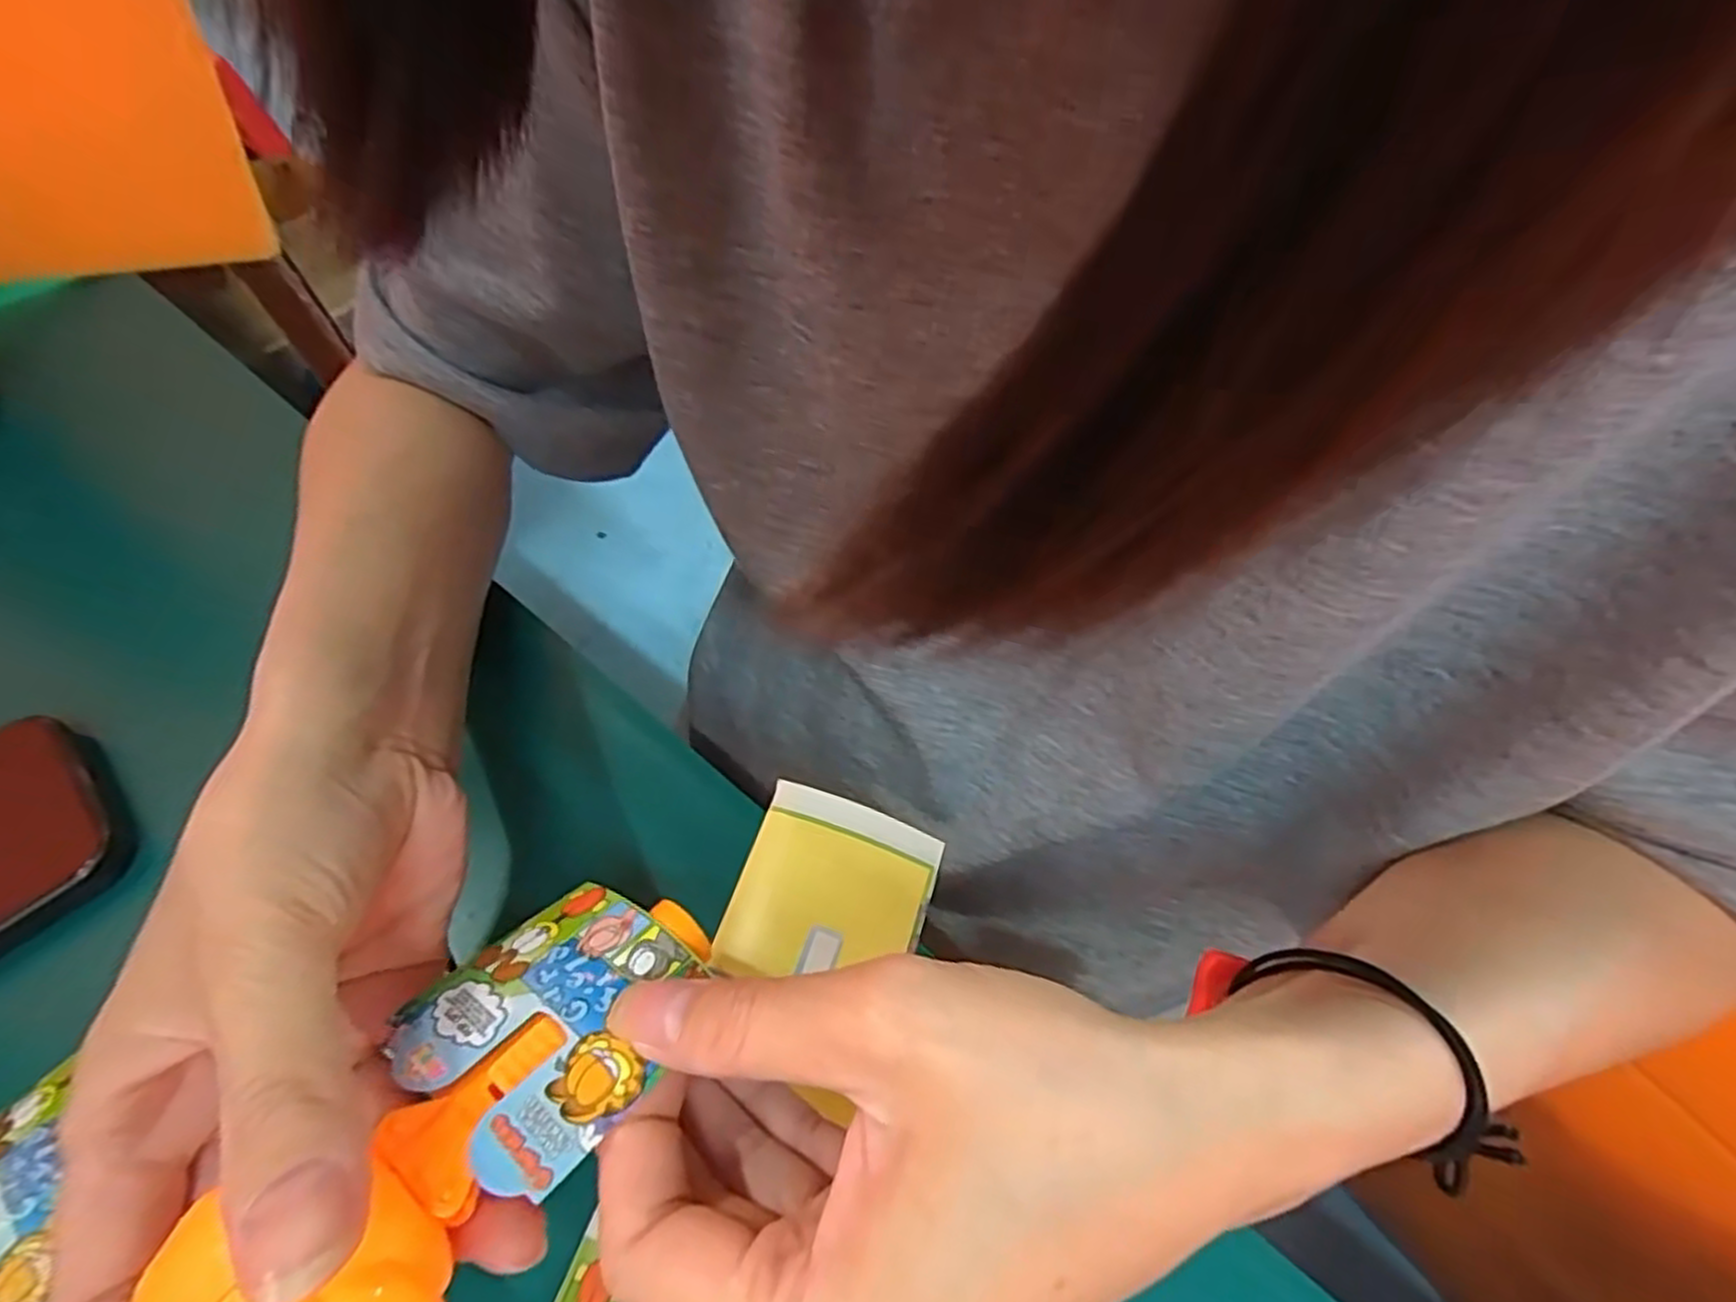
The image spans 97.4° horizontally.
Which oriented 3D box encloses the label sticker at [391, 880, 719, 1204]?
[{"bbox_3d":[-0.070,0.081,0.172,0.056,0.005,0.056,24,40,29],"label":"label sticker"}]

